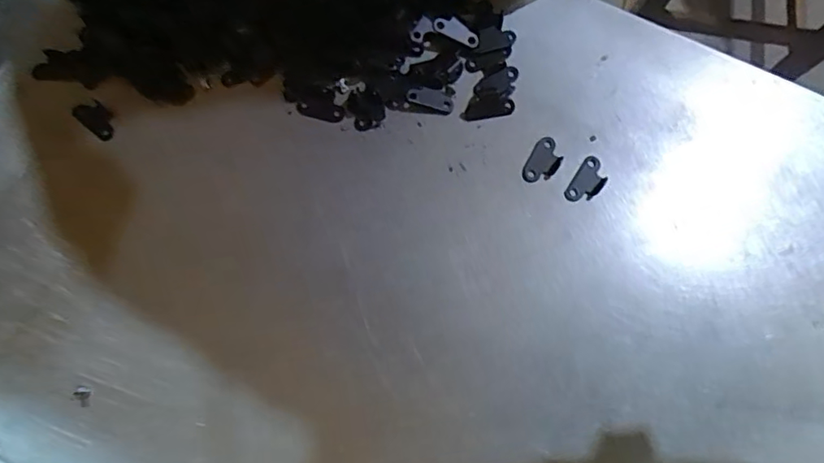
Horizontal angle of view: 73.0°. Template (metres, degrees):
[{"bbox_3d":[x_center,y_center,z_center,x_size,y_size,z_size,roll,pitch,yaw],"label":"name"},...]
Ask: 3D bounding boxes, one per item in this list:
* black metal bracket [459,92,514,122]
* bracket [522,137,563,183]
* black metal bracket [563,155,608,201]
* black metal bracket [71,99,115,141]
[{"bbox_3d":[0.044,-0.075,0.332,0.031,0.004,0.015,-8,77,-1],"label":"black metal bracket"},{"bbox_3d":[0.077,-0.041,0.324,0.017,0.004,0.029,30,79,8],"label":"bracket"},{"bbox_3d":[0.102,-0.029,0.321,0.017,0.004,0.029,33,80,9],"label":"black metal bracket"},{"bbox_3d":[-0.192,-0.069,0.339,0.030,0.004,0.016,38,81,9],"label":"black metal bracket"}]

